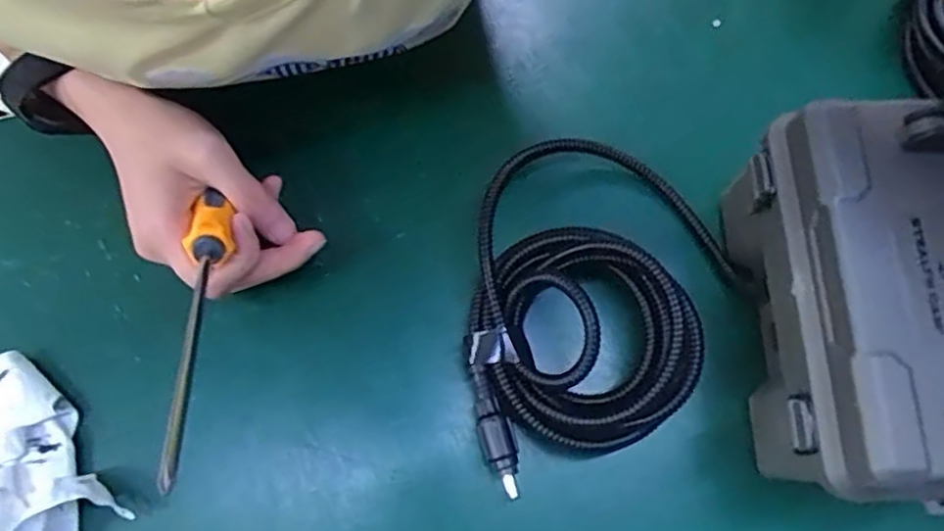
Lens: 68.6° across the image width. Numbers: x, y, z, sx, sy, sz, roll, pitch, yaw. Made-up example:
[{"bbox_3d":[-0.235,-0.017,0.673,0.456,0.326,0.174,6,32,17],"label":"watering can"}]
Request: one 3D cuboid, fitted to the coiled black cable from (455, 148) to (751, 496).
[{"bbox_3d":[0.053,0.017,0.357,0.140,0.044,0.189,35,76,8],"label":"coiled black cable"}]

